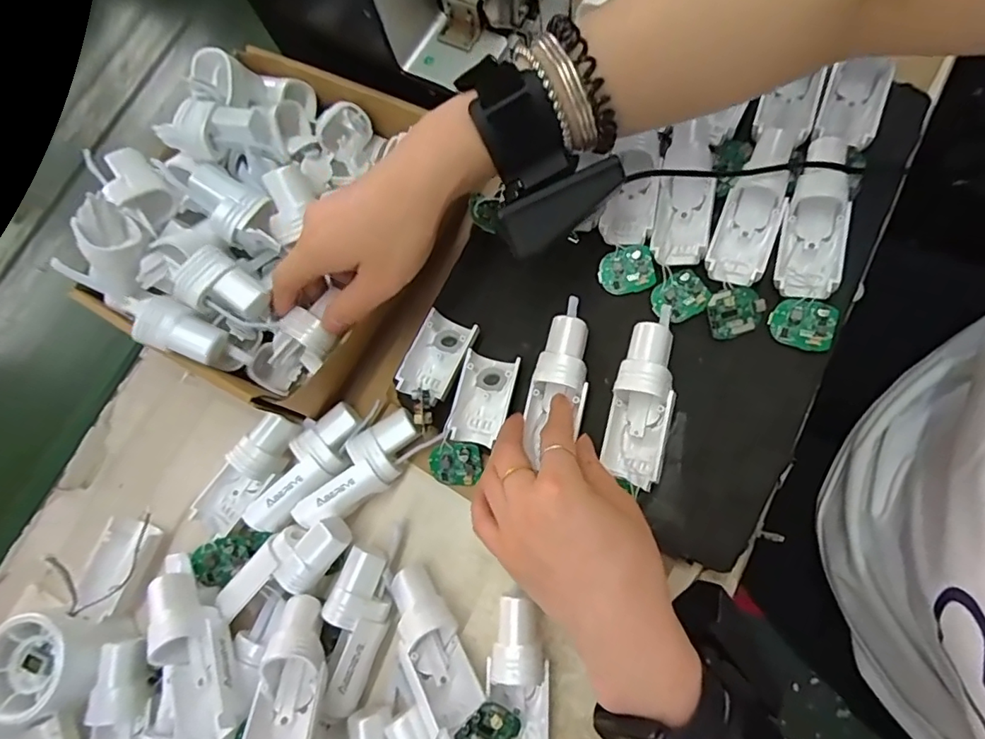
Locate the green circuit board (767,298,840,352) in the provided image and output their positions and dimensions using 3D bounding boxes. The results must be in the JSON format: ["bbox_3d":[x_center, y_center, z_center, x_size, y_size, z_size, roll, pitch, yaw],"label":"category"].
[{"bbox_3d":[0.187,-0.028,0.327,0.036,0.004,0.029,20,96,21],"label":"green circuit board"}]

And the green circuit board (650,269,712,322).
[{"bbox_3d":[0.119,-0.046,0.344,0.035,0.005,0.029,-37,73,3],"label":"green circuit board"}]

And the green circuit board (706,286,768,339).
[{"bbox_3d":[0.150,-0.035,0.335,0.034,0.004,0.029,-14,93,-2],"label":"green circuit board"}]

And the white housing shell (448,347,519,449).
[{"bbox_3d":[-0.005,0.018,0.341,0.033,0.013,0.057,12,77,13],"label":"white housing shell"}]

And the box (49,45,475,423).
[{"bbox_3d":[-0.142,-0.095,0.360,0.189,0.084,0.211,28,80,16],"label":"box"}]

